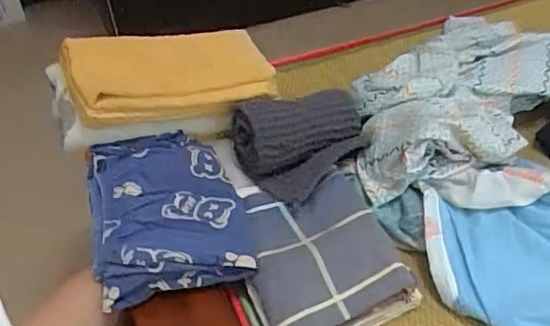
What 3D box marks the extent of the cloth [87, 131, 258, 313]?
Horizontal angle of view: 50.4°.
[{"bbox_3d":[-0.153,0.058,0.824,0.205,0.052,0.275,-11,43,-8],"label":"cloth"}]

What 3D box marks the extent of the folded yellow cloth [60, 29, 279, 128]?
[{"bbox_3d":[-0.161,-0.141,0.927,0.323,0.086,0.139,-13,42,-32],"label":"folded yellow cloth"}]

